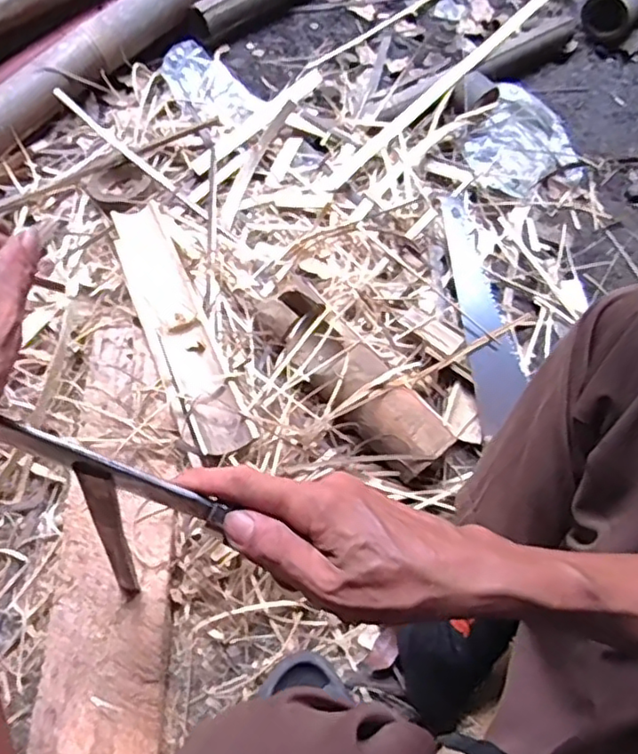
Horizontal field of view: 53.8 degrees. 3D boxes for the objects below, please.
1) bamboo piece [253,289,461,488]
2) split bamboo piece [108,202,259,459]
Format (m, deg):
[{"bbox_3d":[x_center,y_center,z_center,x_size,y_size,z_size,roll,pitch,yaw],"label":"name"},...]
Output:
[{"bbox_3d":[0.043,-0.002,0.774,0.092,0.053,0.281,-39,72,-18],"label":"bamboo piece"},{"bbox_3d":[-0.180,-0.074,0.785,0.075,0.031,0.377,-21,67,-11],"label":"split bamboo piece"}]

